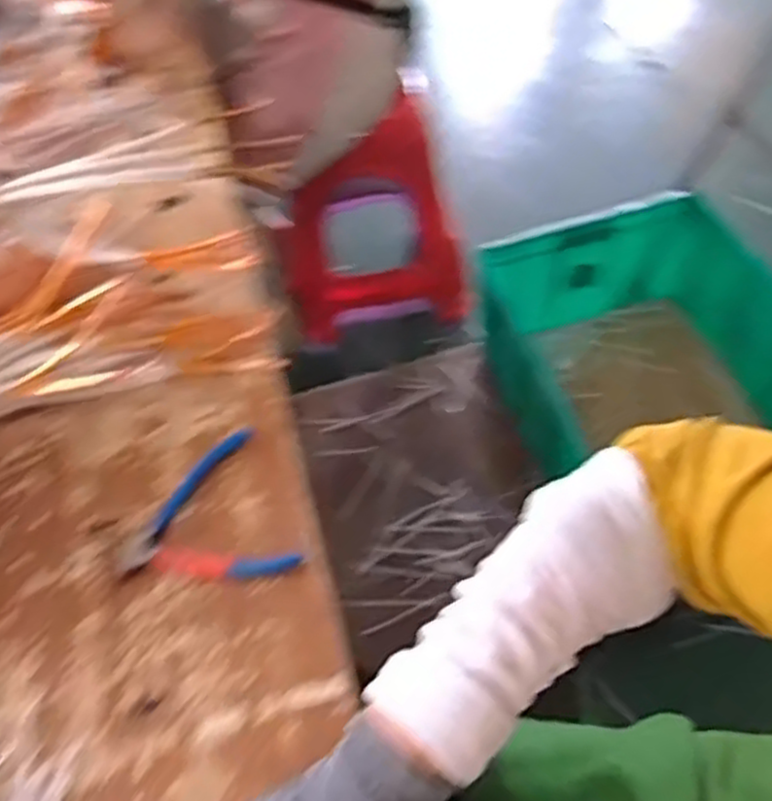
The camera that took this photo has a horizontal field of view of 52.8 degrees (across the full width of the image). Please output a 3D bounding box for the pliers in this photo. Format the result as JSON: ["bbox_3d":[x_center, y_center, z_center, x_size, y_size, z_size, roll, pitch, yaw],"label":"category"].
[{"bbox_3d":[-0.142,0.092,0.587,0.119,0.014,0.131,-23,50,-10],"label":"pliers"}]

